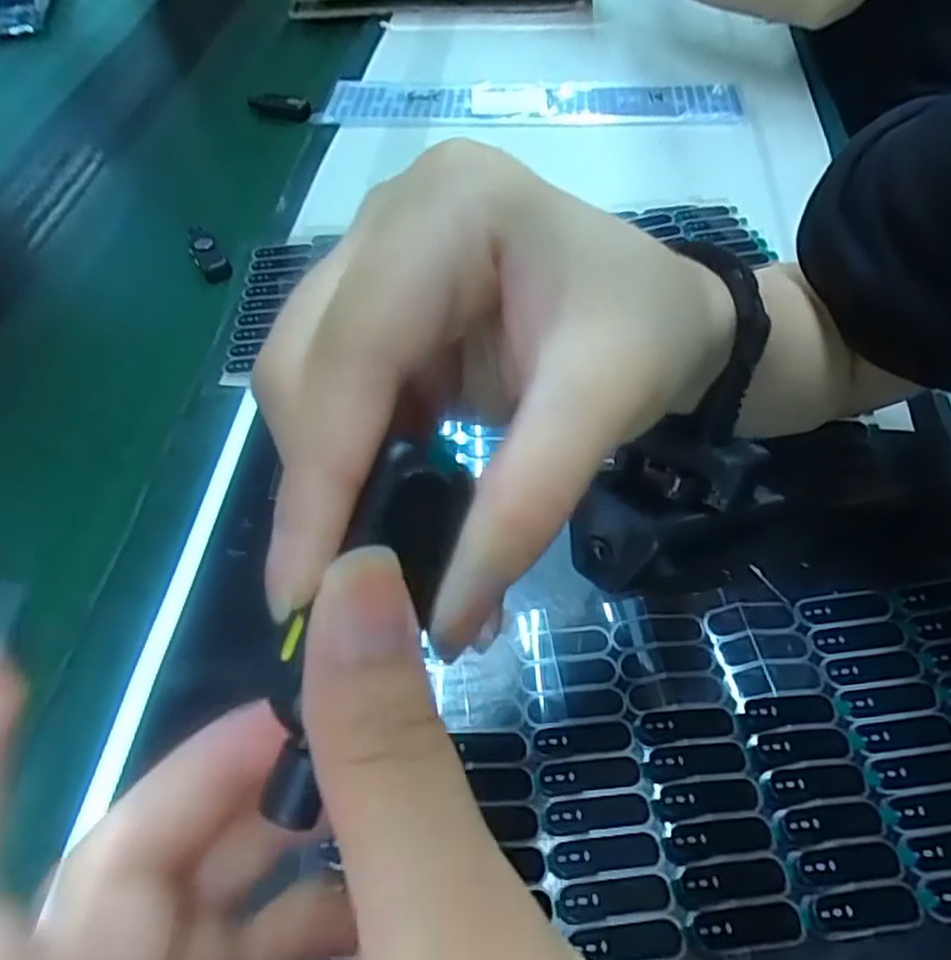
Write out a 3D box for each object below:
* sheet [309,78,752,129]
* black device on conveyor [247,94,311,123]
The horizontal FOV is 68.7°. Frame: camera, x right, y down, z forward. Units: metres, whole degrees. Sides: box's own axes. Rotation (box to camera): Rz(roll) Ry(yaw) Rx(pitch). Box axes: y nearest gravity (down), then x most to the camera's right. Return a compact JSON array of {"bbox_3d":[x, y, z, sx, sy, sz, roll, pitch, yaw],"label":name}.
[{"bbox_3d":[0.039,-0.301,0.554,0.325,0.009,0.067,4,56,7],"label":"sheet"},{"bbox_3d":[-0.167,-0.317,0.594,0.071,0.025,0.014,20,56,32],"label":"black device on conveyor"}]

